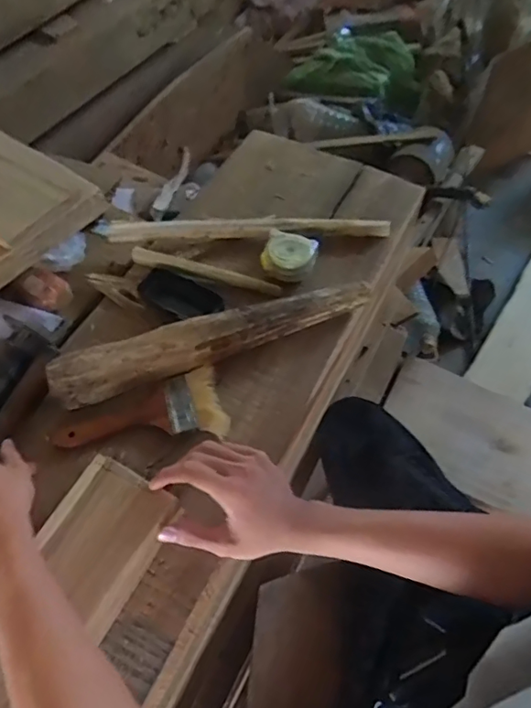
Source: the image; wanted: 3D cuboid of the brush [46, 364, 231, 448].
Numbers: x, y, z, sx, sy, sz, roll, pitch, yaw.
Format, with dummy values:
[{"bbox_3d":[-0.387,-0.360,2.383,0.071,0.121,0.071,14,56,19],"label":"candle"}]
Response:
[{"bbox_3d":[-0.137,0.073,0.568,0.180,0.019,0.081,-17,60,-9],"label":"brush"}]

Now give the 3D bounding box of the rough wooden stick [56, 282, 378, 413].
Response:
[{"bbox_3d":[-0.055,-0.018,0.606,0.369,0.048,0.047,-18,60,-10],"label":"rough wooden stick"}]

